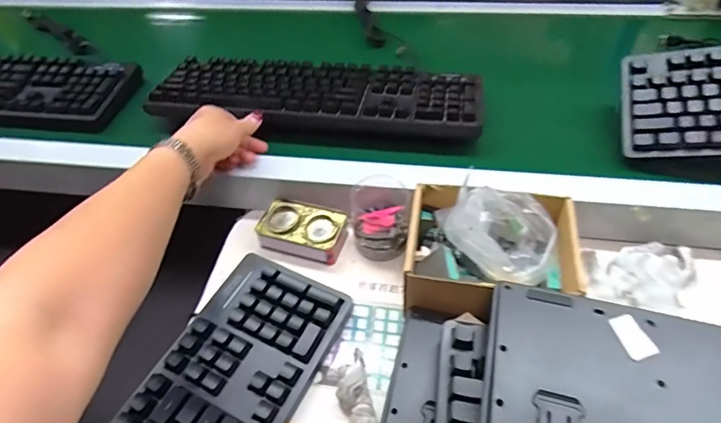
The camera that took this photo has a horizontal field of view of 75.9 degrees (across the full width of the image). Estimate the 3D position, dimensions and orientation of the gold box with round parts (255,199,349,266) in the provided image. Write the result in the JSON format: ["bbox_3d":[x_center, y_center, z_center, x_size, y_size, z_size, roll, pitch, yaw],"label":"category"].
[{"bbox_3d":[-0.069,0.025,0.553,0.098,0.035,0.065,11,50,13],"label":"gold box with round parts"}]

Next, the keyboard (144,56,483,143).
[{"bbox_3d":[-0.060,-0.154,0.617,0.424,0.036,0.138,8,52,9],"label":"keyboard"}]

